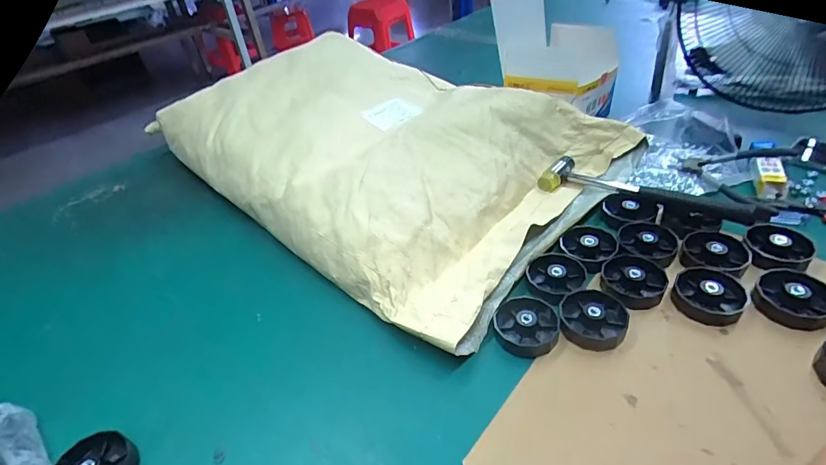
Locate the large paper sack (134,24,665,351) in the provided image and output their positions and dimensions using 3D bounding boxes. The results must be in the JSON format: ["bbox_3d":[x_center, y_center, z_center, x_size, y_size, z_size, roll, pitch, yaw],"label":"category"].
[{"bbox_3d":[-0.044,-0.155,0.726,0.649,0.149,0.479,27,51,35],"label":"large paper sack"}]

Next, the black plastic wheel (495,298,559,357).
[{"bbox_3d":[0.123,0.099,0.476,0.066,0.020,0.070,-5,39,4],"label":"black plastic wheel"}]

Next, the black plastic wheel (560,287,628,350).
[{"bbox_3d":[0.194,0.090,0.473,0.067,0.024,0.068,4,41,14],"label":"black plastic wheel"}]

